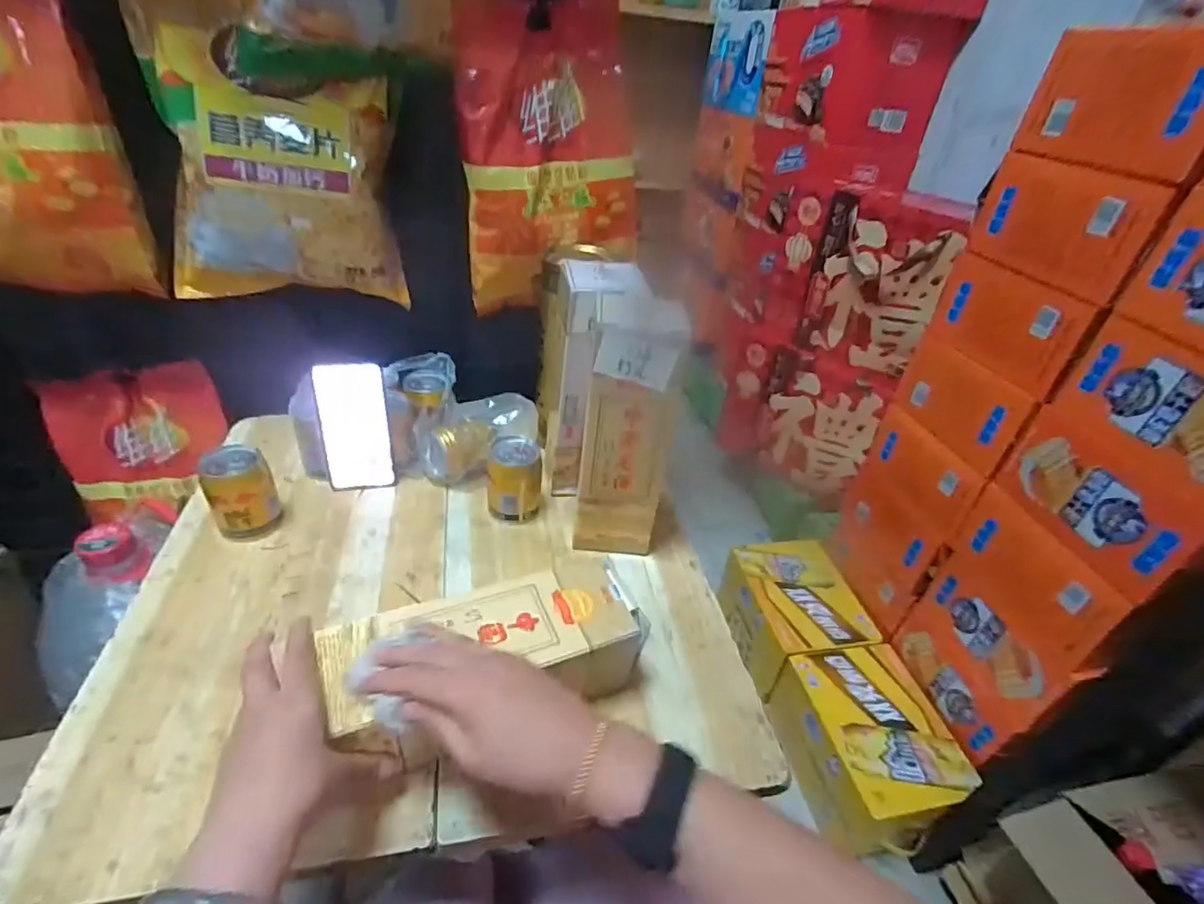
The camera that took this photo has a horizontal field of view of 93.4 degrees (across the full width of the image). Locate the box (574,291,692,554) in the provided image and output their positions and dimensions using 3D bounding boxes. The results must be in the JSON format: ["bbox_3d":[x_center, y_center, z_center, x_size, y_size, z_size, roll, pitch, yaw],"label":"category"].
[{"bbox_3d":[0.029,-0.014,0.620,0.090,0.289,0.088,9,36,3],"label":"box"}]

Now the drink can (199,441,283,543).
[{"bbox_3d":[-0.392,0.045,0.619,0.063,0.089,0.059,-19,43,-31],"label":"drink can"}]

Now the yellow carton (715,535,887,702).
[{"bbox_3d":[0.402,0.329,1.200,0.217,0.174,0.284,-4,37,-14],"label":"yellow carton"}]

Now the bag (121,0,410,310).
[{"bbox_3d":[-0.383,-0.358,0.652,0.258,0.354,0.067,-3,37,-13],"label":"bag"}]

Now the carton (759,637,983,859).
[{"bbox_3d":[0.457,0.509,0.992,0.201,0.190,0.278,-2,37,-12],"label":"carton"}]

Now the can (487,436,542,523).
[{"bbox_3d":[-0.106,0.038,0.688,0.060,0.093,0.059,4,36,-3],"label":"can"}]

